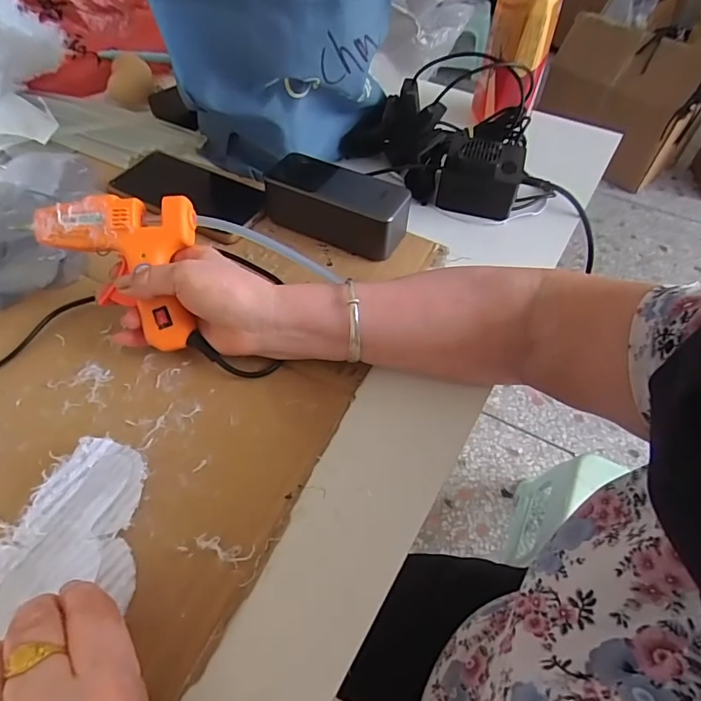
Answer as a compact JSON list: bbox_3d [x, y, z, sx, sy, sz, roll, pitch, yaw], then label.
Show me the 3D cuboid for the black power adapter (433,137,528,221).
[{"bbox_3d":[0.132,-0.179,0.469,0.073,0.050,0.064,16,55,11],"label":"black power adapter"}]

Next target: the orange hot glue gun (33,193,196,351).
[{"bbox_3d":[-0.154,-0.074,0.355,0.093,0.032,0.136,-44,92,-6],"label":"orange hot glue gun"}]

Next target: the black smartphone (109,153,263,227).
[{"bbox_3d":[-0.165,-0.168,0.482,0.155,0.008,0.073,16,55,11],"label":"black smartphone"}]

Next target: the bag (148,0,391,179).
[{"bbox_3d":[-0.069,-0.305,0.464,0.189,0.200,0.198,-2,54,-2],"label":"bag"}]

